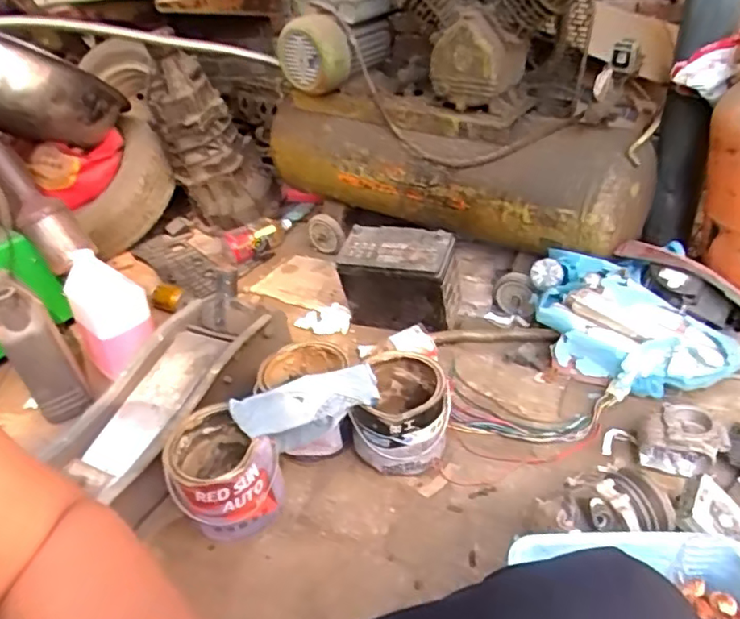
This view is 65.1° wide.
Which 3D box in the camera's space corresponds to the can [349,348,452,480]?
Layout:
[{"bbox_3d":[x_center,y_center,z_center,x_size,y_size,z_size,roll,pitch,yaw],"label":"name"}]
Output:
[{"bbox_3d":[0.059,0.181,0.977,0.142,0.142,0.164,6,36,19],"label":"can"}]

